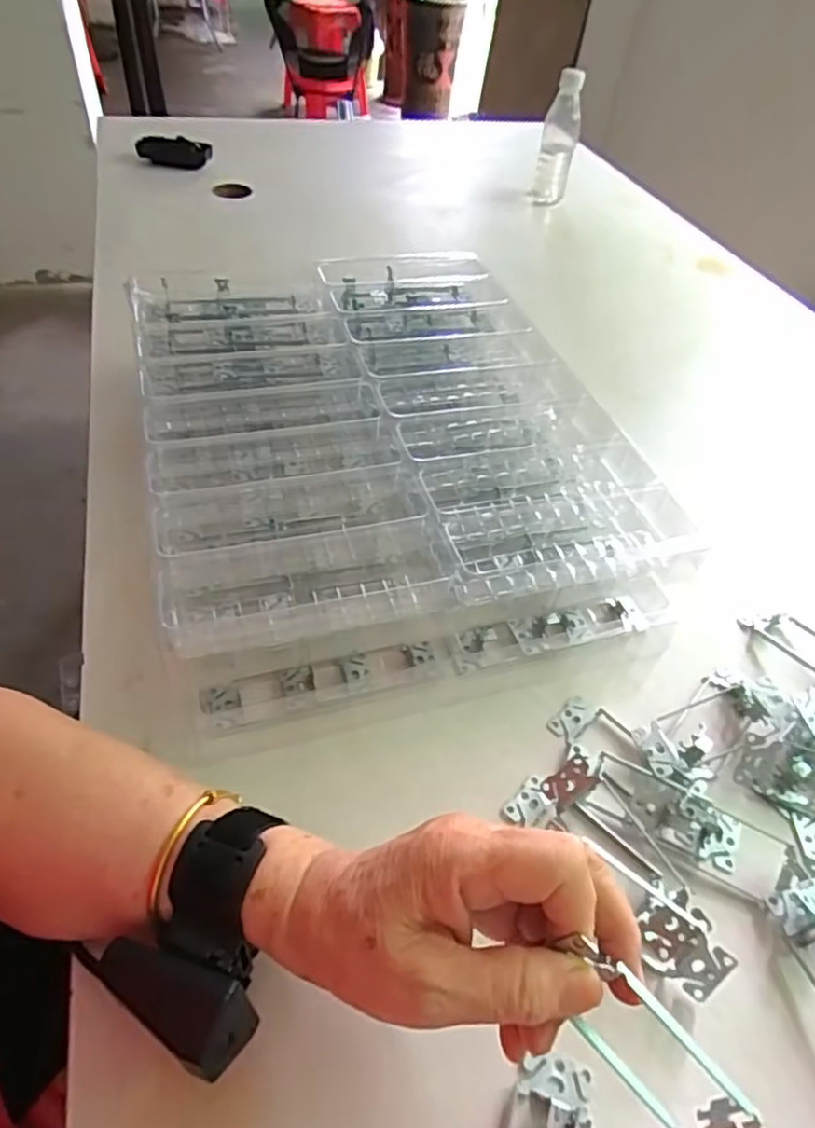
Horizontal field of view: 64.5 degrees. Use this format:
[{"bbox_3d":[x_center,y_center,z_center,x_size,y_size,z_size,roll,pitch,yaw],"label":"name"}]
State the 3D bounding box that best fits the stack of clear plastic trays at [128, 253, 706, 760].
[{"bbox_3d":[-0.025,-0.093,0.527,0.332,0.105,0.424,-11,50,-15],"label":"stack of clear plastic trays"}]

